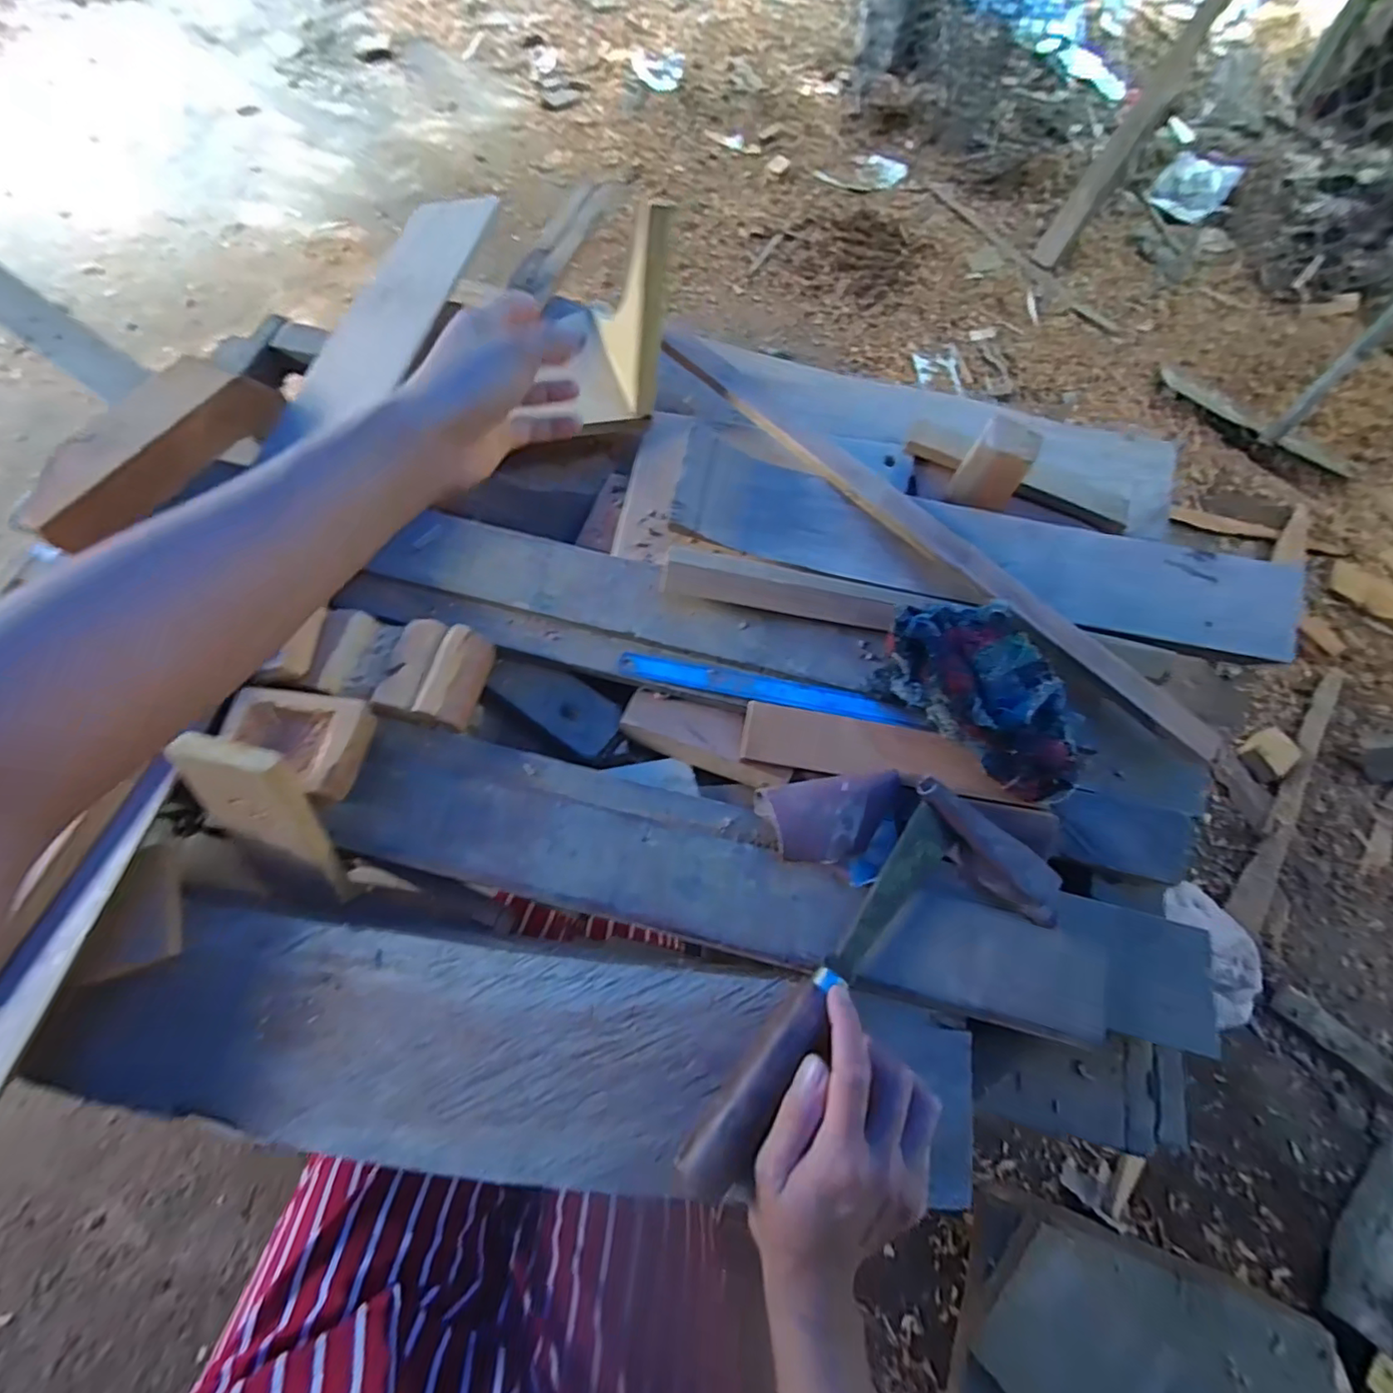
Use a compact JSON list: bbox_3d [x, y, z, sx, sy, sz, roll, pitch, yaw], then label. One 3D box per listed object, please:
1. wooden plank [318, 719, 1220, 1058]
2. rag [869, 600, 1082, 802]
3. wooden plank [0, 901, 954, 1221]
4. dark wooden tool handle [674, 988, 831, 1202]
[{"bbox_3d":[0.051,0.127,0.393,0.578,0.030,0.091,14,69,3],"label":"wooden plank"},{"bbox_3d":[0.203,-0.002,0.414,0.158,0.071,0.077,39,73,9],"label":"rag"},{"bbox_3d":[-0.097,0.217,0.358,0.528,0.024,0.125,8,69,1],"label":"wooden plank"},{"bbox_3d":[0.038,0.223,0.336,0.034,0.019,0.121,36,76,11],"label":"dark wooden tool handle"}]

